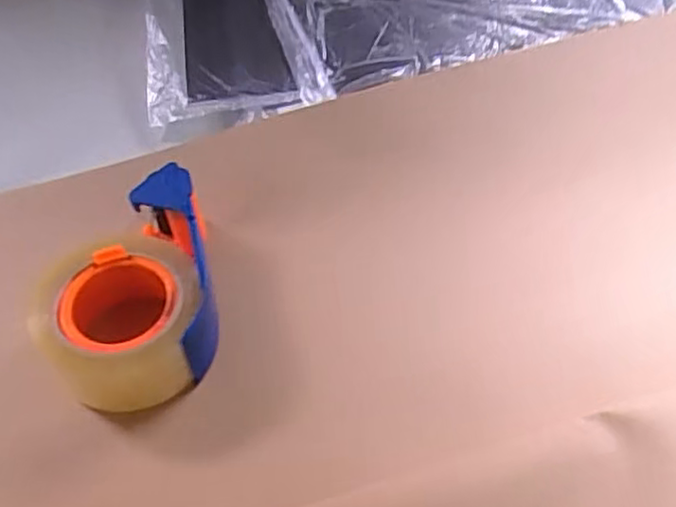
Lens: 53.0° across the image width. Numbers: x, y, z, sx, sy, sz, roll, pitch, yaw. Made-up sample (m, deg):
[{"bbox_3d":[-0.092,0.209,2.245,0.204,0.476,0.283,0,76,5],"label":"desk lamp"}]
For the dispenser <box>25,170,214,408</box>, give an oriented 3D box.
[{"bbox_3d":[-0.139,0.025,0.463,0.106,0.069,0.153,-5,51,-4],"label":"dispenser"}]

